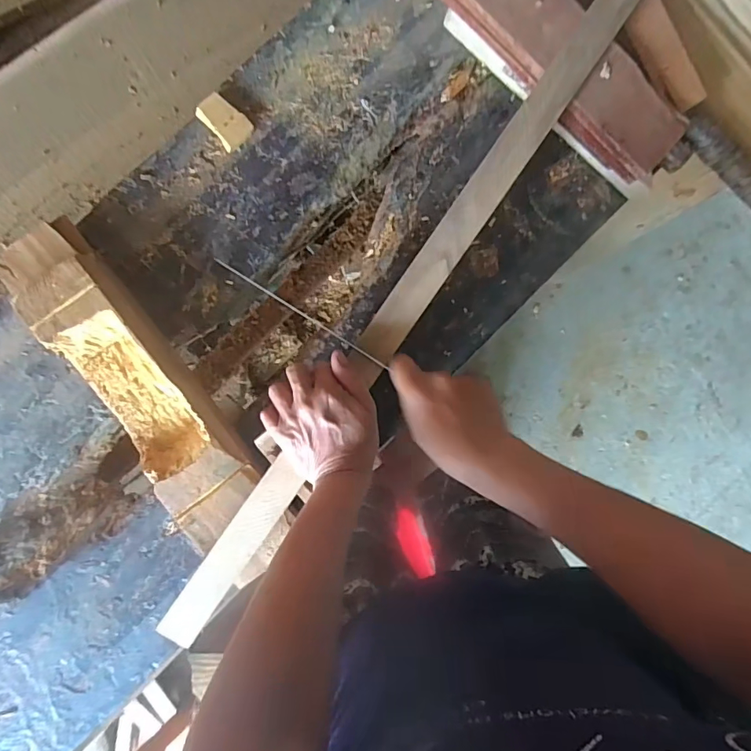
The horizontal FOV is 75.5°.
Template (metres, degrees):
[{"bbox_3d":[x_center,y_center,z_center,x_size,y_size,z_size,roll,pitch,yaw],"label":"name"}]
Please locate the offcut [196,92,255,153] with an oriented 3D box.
[{"bbox_3d":[-0.159,-0.267,0.509,0.036,0.011,0.056,-43,95,-2],"label":"offcut"}]

